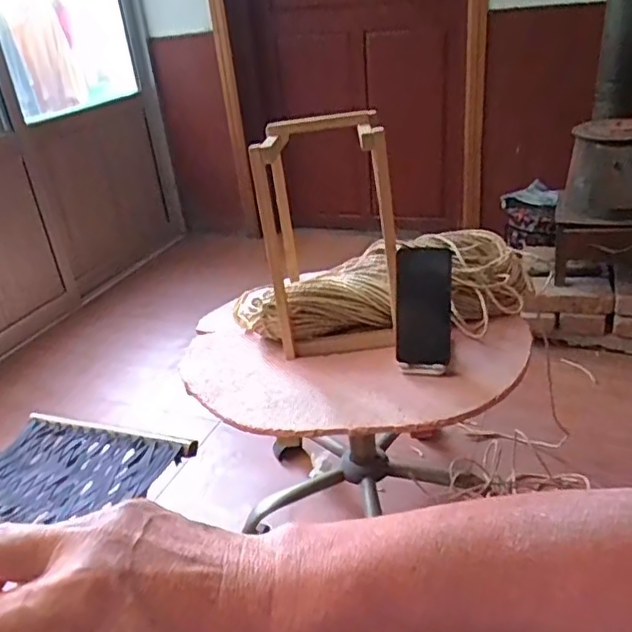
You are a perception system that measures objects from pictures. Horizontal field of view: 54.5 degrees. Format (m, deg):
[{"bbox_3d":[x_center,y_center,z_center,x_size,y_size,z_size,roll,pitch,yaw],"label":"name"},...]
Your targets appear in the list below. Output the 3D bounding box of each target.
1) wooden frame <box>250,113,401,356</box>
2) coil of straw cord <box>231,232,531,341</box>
[{"bbox_3d":[0.018,-0.132,0.952,0.185,0.338,0.198,-6,28,1],"label":"wooden frame"},{"bbox_3d":[0.098,-0.045,0.991,0.475,0.103,0.191,1,29,14],"label":"coil of straw cord"}]

